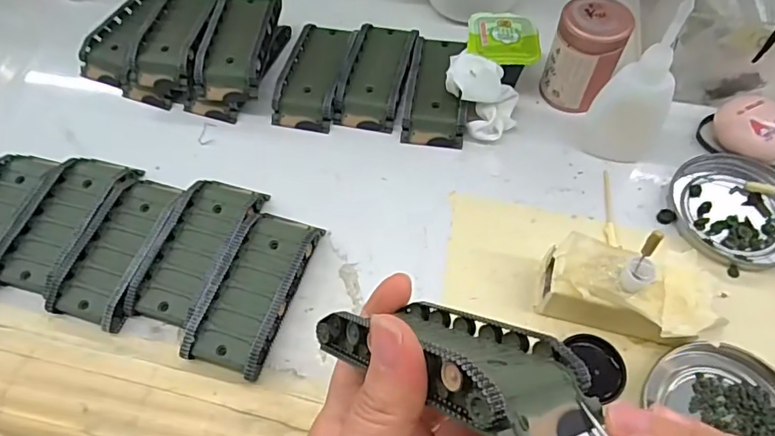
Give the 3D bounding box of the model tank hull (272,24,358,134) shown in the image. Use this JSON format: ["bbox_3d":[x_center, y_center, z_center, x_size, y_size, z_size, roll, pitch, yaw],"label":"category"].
[{"bbox_3d":[-0.052,-0.107,0.379,0.043,0.019,0.091,10,60,8],"label":"model tank hull"}]

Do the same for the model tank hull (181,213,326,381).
[{"bbox_3d":[-0.073,0.039,0.291,0.042,0.019,0.094,16,61,11],"label":"model tank hull"}]

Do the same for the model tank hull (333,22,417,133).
[{"bbox_3d":[-0.007,-0.107,0.378,0.044,0.017,0.094,10,60,8],"label":"model tank hull"}]

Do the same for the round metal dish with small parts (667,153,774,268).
[{"bbox_3d":[0.218,-0.006,0.317,0.080,0.007,0.075,-1,59,1],"label":"round metal dish with small parts"}]

